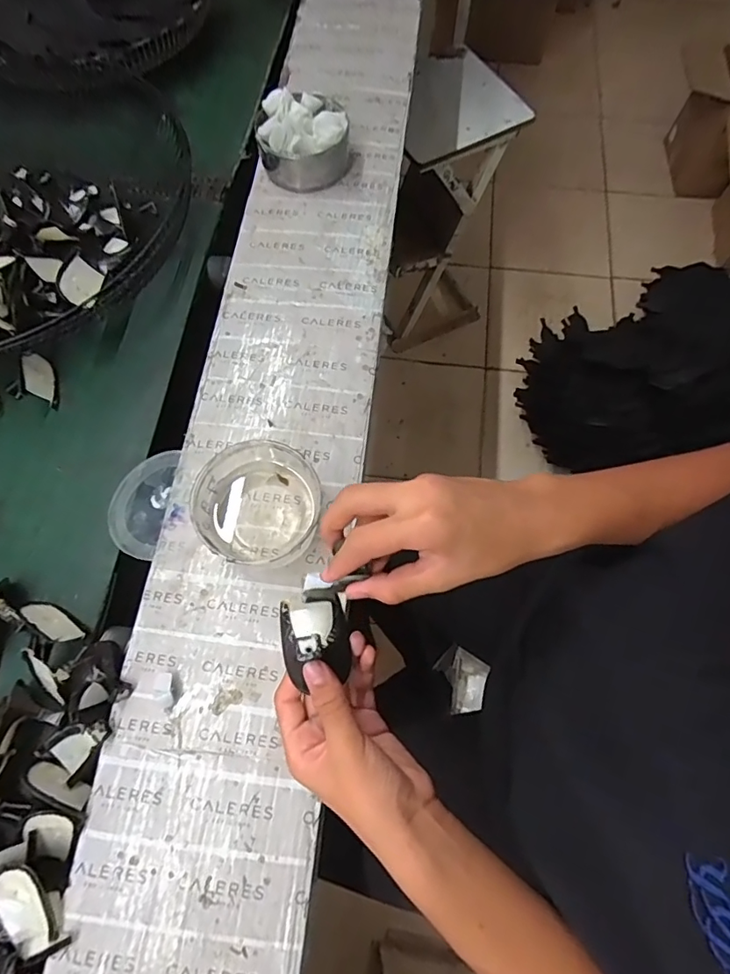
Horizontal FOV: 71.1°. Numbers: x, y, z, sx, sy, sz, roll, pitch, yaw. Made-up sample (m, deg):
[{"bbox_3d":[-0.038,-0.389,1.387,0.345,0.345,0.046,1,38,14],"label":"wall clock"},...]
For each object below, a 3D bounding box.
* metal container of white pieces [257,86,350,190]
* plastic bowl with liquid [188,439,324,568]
[{"bbox_3d":[-0.081,-0.458,0.668,0.114,0.075,0.110,-6,69,-1],"label":"metal container of white pieces"},{"bbox_3d":[-0.101,0.019,0.494,0.110,0.061,0.120,22,71,10],"label":"plastic bowl with liquid"}]

